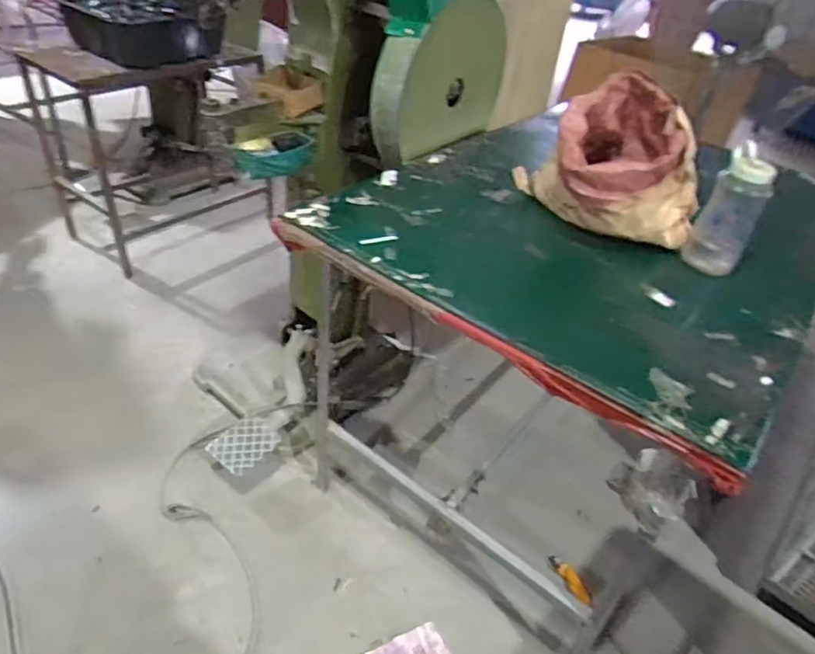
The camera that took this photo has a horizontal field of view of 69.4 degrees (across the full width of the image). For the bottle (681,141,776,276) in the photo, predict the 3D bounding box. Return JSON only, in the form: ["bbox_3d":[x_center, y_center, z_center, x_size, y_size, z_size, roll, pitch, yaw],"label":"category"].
[{"bbox_3d":[0.561,-0.189,1.030,0.091,0.219,0.076,27,40,23],"label":"bottle"}]

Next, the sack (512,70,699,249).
[{"bbox_3d":[0.396,-0.317,1.128,0.286,0.241,0.278,6,36,-4],"label":"sack"}]

